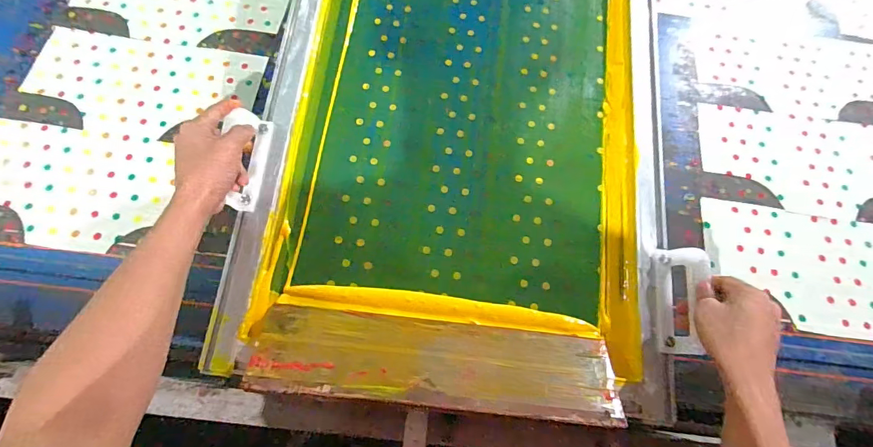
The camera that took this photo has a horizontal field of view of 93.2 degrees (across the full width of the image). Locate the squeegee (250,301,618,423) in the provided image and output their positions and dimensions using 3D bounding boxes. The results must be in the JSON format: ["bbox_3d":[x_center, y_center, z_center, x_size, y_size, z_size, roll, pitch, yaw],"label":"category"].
[{"bbox_3d":[0.000,0.146,0.441,0.386,0.030,0.090,6,50,0],"label":"squeegee"}]

